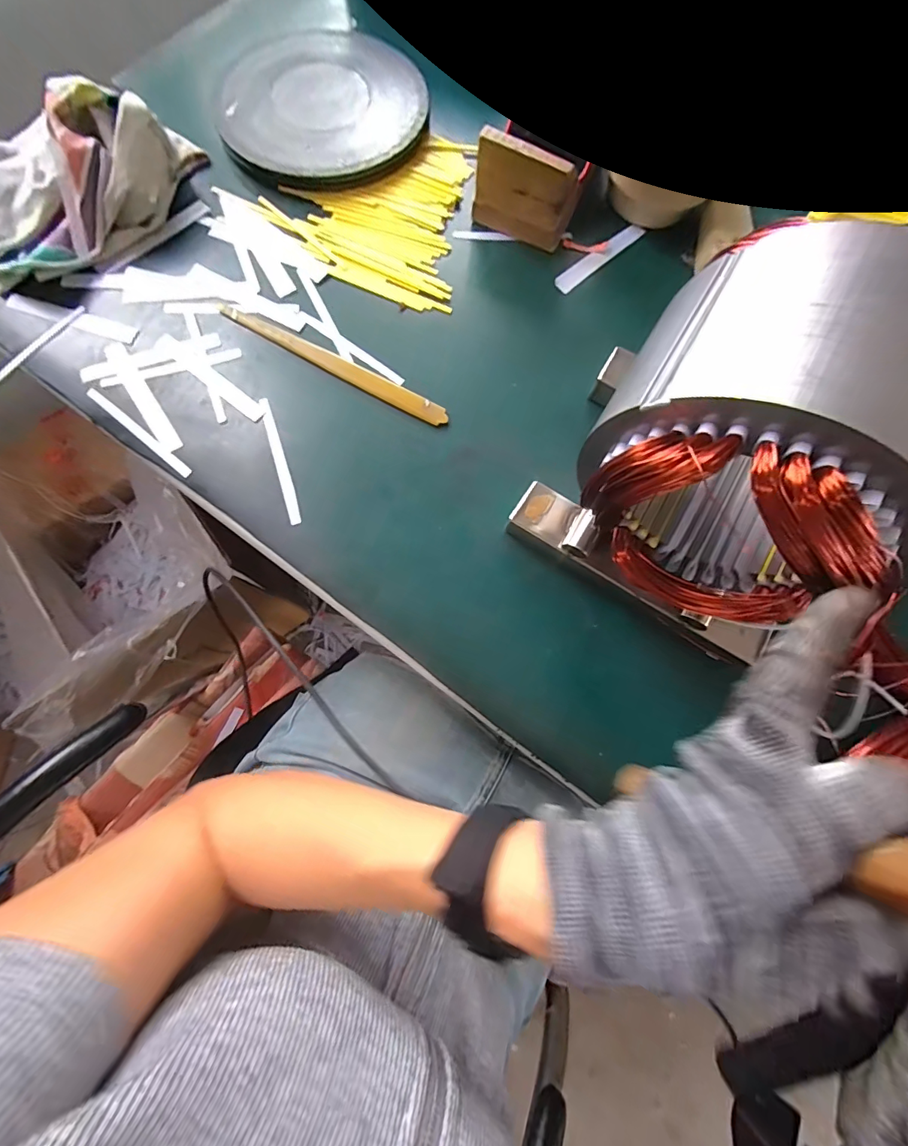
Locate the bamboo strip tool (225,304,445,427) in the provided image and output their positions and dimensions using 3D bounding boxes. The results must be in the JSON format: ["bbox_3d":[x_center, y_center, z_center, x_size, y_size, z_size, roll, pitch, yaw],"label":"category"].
[{"bbox_3d":[-0.100,-0.175,0.370,0.210,0.005,0.020,29,76,4],"label":"bamboo strip tool"}]

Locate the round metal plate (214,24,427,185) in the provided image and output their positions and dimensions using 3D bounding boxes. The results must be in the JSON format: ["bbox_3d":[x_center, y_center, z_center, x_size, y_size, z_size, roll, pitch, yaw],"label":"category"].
[{"bbox_3d":[-0.131,-0.466,0.427,0.189,0.016,0.225,-18,78,-7],"label":"round metal plate"}]

